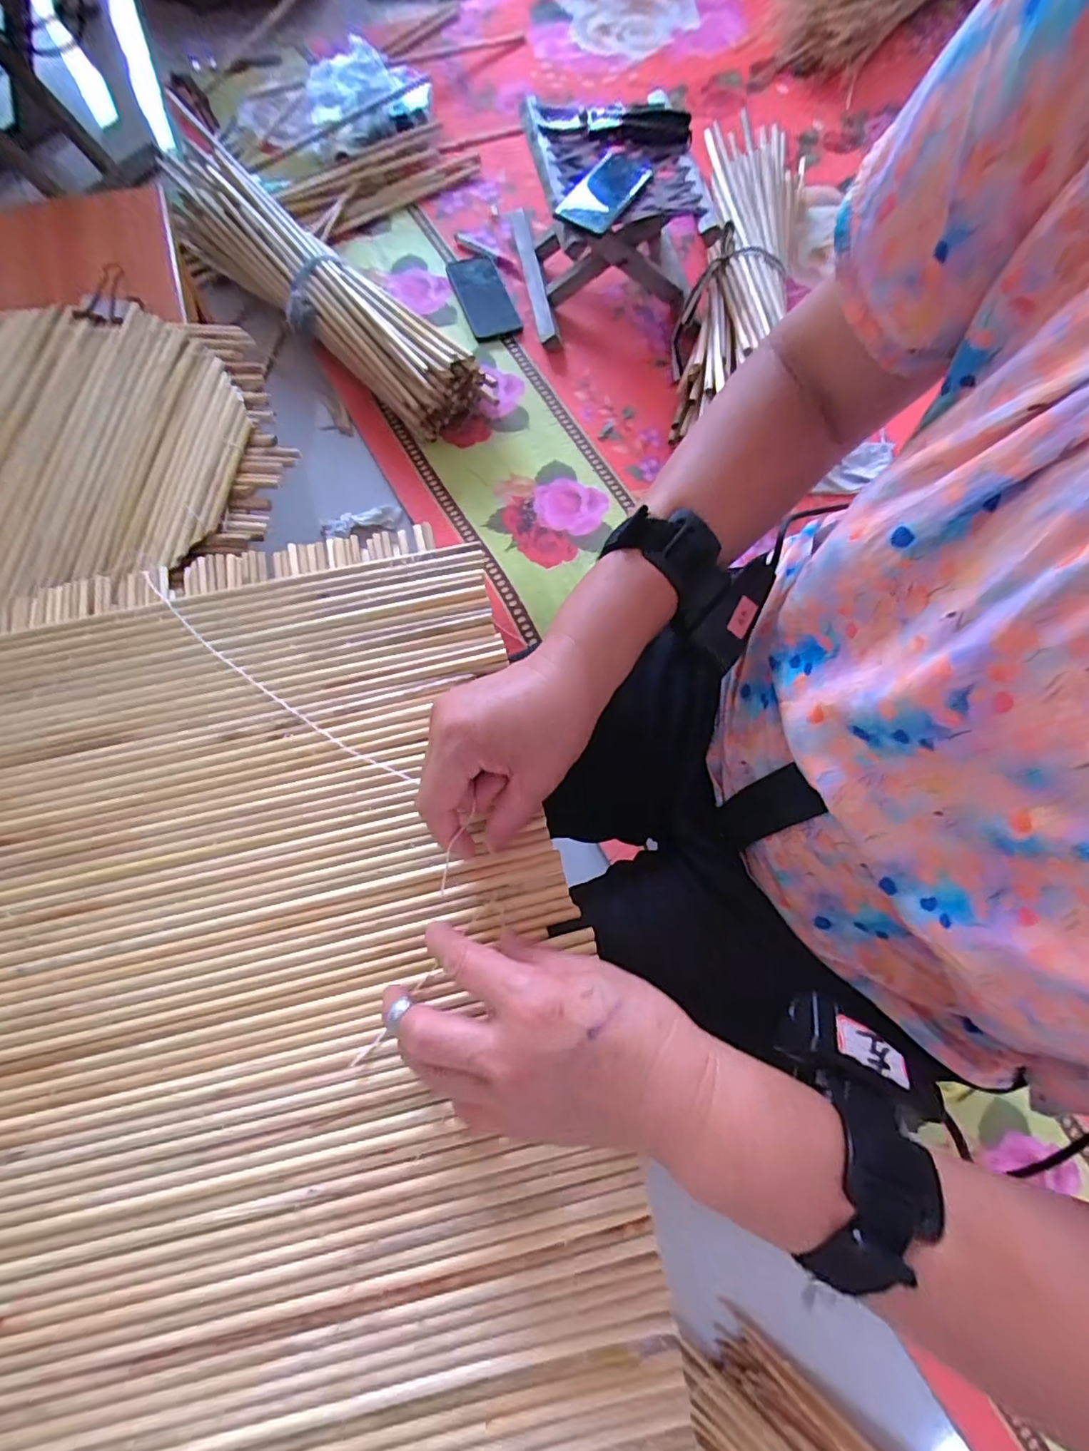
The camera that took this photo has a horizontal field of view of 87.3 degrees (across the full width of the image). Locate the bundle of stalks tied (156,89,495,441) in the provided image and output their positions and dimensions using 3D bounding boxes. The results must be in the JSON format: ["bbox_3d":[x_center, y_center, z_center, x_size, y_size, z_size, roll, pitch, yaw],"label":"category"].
[{"bbox_3d":[-0.344,-0.636,0.817,0.615,0.112,0.153,41,75,9],"label":"bundle of stalks tied"}]

